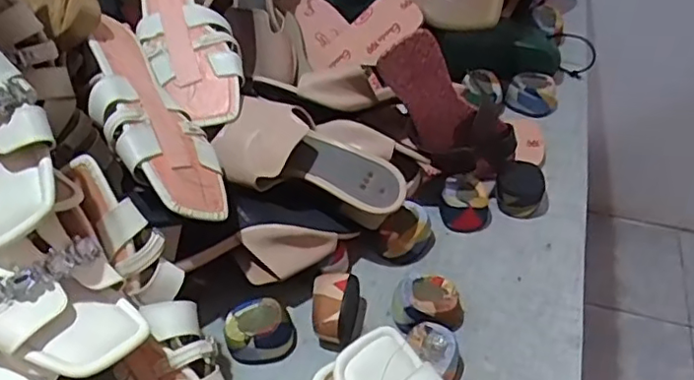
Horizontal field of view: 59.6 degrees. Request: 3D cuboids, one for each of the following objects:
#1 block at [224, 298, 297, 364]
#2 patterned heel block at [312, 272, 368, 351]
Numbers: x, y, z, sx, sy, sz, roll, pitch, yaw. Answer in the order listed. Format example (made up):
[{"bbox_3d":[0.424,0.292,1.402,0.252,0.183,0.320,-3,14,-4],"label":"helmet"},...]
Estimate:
[{"bbox_3d":[-0.080,0.127,0.553,0.062,0.042,0.048,-11,48,-9],"label":"block"},{"bbox_3d":[-0.009,0.110,0.561,0.046,0.048,0.067,3,47,4],"label":"patterned heel block"}]

